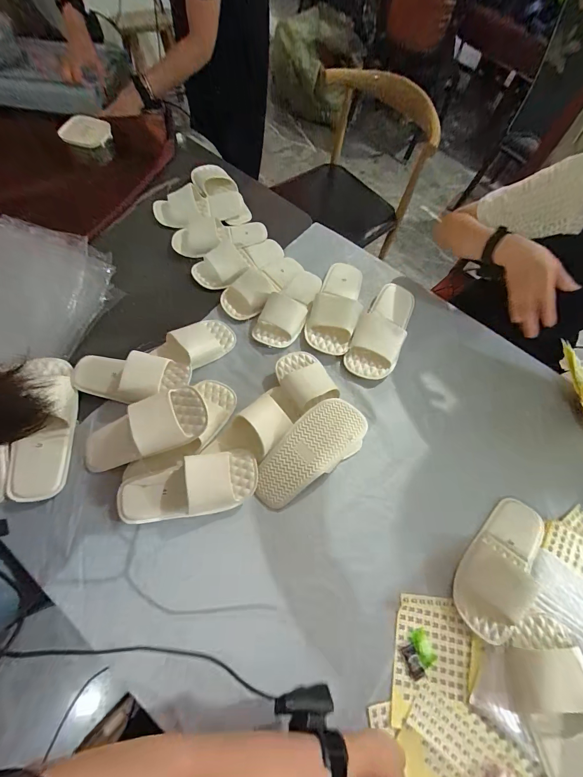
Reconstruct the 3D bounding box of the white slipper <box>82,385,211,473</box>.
[{"bbox_3d":[-0.265,0.073,0.540,0.242,0.045,0.092,-23,70,11],"label":"white slipper"}]

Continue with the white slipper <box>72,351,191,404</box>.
[{"bbox_3d":[-0.317,-0.021,0.598,0.232,0.054,0.098,5,65,-1],"label":"white slipper"}]

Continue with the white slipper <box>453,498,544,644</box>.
[{"bbox_3d":[0.363,0.293,0.508,0.108,0.049,0.230,37,68,10],"label":"white slipper"}]

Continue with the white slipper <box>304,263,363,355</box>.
[{"bbox_3d":[0.105,-0.190,0.707,0.112,0.050,0.251,22,66,4],"label":"white slipper"}]

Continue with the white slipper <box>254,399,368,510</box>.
[{"bbox_3d":[0.032,0.117,0.564,0.231,0.062,0.109,-38,72,-16],"label":"white slipper"}]

